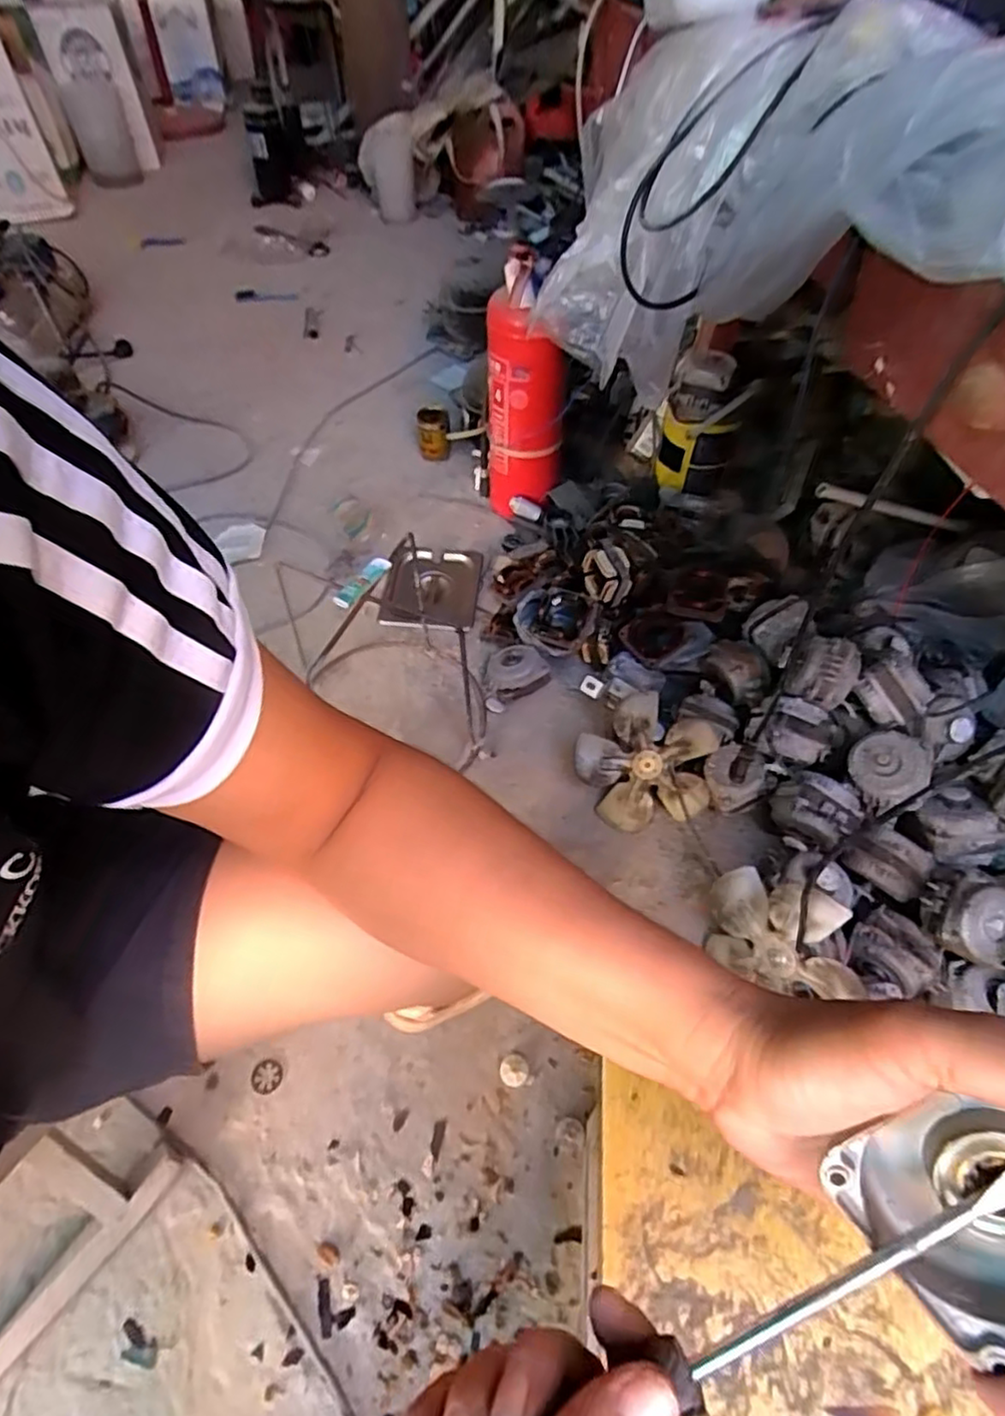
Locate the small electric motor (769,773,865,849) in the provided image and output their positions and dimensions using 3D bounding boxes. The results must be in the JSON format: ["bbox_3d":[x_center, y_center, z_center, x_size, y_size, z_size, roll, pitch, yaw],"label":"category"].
[{"bbox_3d":[0.380,0.119,0.819,0.095,0.066,0.070,37,60,24],"label":"small electric motor"}]

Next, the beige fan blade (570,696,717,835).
[{"bbox_3d":[0.198,0.070,0.894,0.177,0.178,0.032,-26,10,10],"label":"beige fan blade"}]

